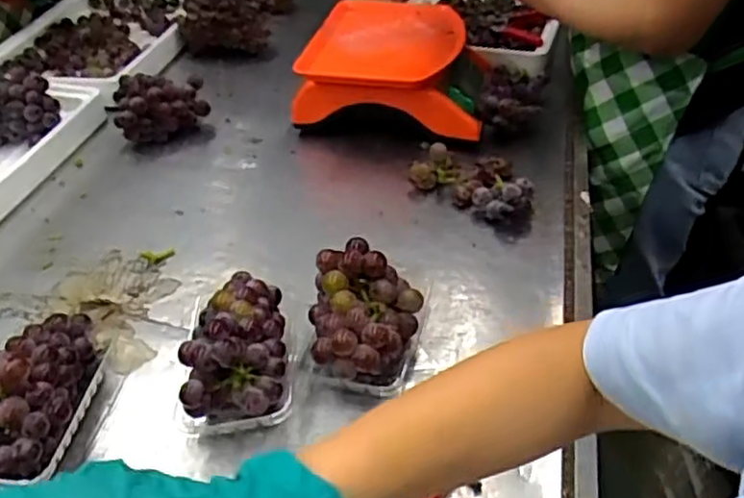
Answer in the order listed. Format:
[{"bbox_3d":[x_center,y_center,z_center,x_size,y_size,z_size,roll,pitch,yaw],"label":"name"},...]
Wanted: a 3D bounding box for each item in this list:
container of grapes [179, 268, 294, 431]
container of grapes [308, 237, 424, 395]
[{"bbox_3d":[-0.136,0.099,0.670,0.104,0.089,0.156,-7,40,-6],"label":"container of grapes"},{"bbox_3d":[-0.013,0.073,0.684,0.106,0.109,0.119,10,41,14],"label":"container of grapes"}]

